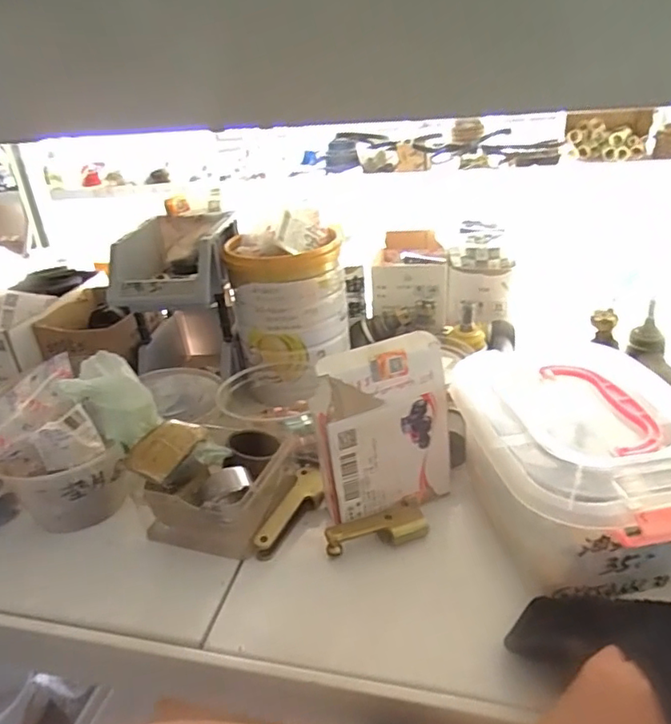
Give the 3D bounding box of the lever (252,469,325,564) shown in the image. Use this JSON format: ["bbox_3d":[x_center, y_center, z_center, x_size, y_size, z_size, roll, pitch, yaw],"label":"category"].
[{"bbox_3d":[-0.033,0.126,0.466,0.028,0.020,0.093,7,29,22],"label":"lever"}]

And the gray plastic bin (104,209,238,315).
[{"bbox_3d":[-0.169,-0.110,0.603,0.108,0.065,0.123,-1,27,7],"label":"gray plastic bin"}]

